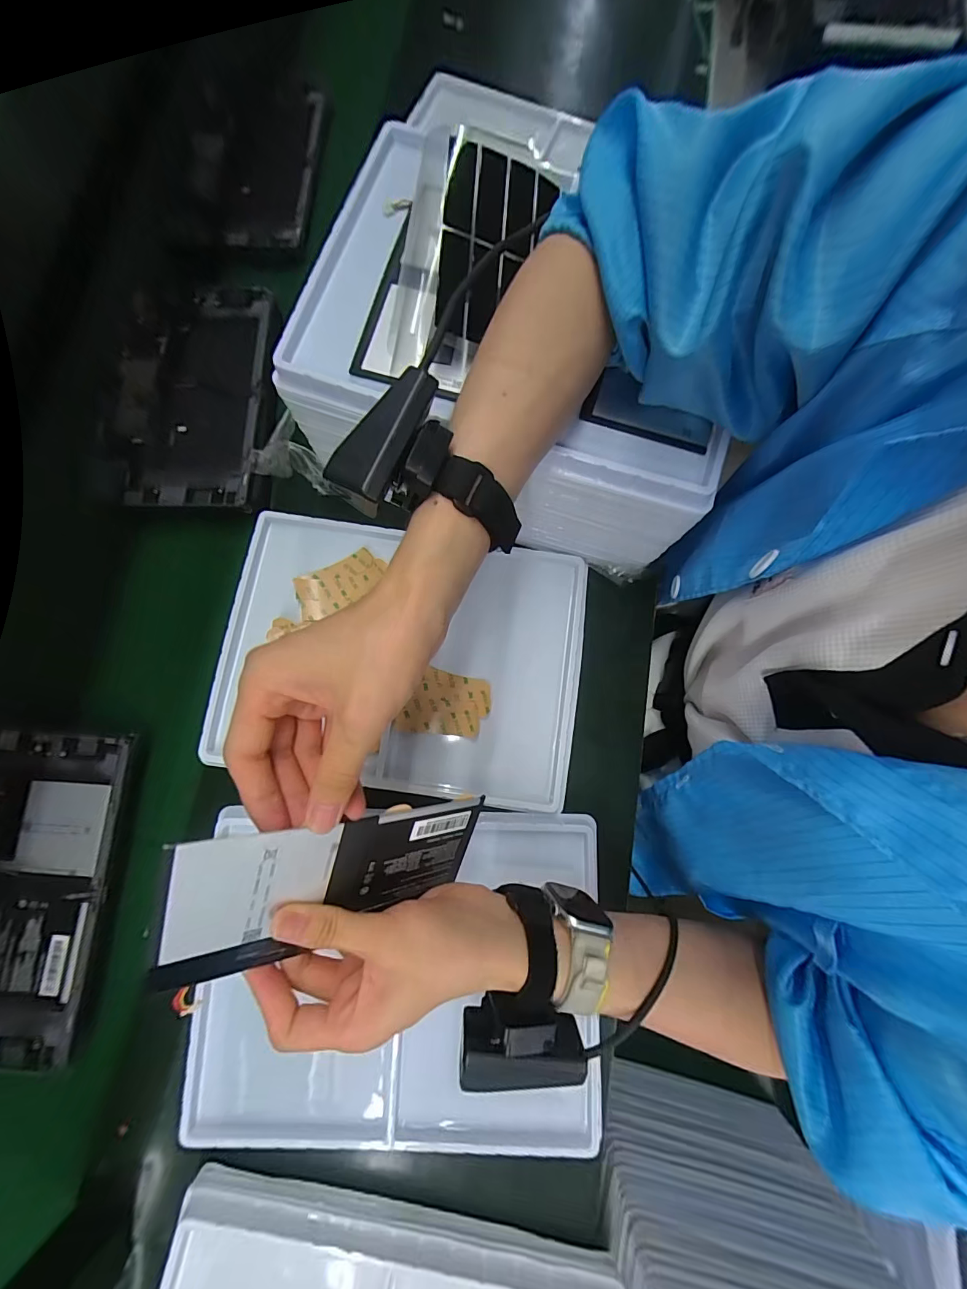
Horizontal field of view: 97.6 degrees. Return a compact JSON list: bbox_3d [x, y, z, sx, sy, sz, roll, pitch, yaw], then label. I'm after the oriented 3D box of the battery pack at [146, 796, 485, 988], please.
[{"bbox_3d":[-0.080,0.135,0.243,0.167,0.005,0.087,6,108,-37],"label":"battery pack"}]

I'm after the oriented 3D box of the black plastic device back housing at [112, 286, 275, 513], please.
[{"bbox_3d":[-0.307,-0.268,0.452,0.156,0.024,0.284,-6,79,0],"label":"black plastic device back housing"}]

